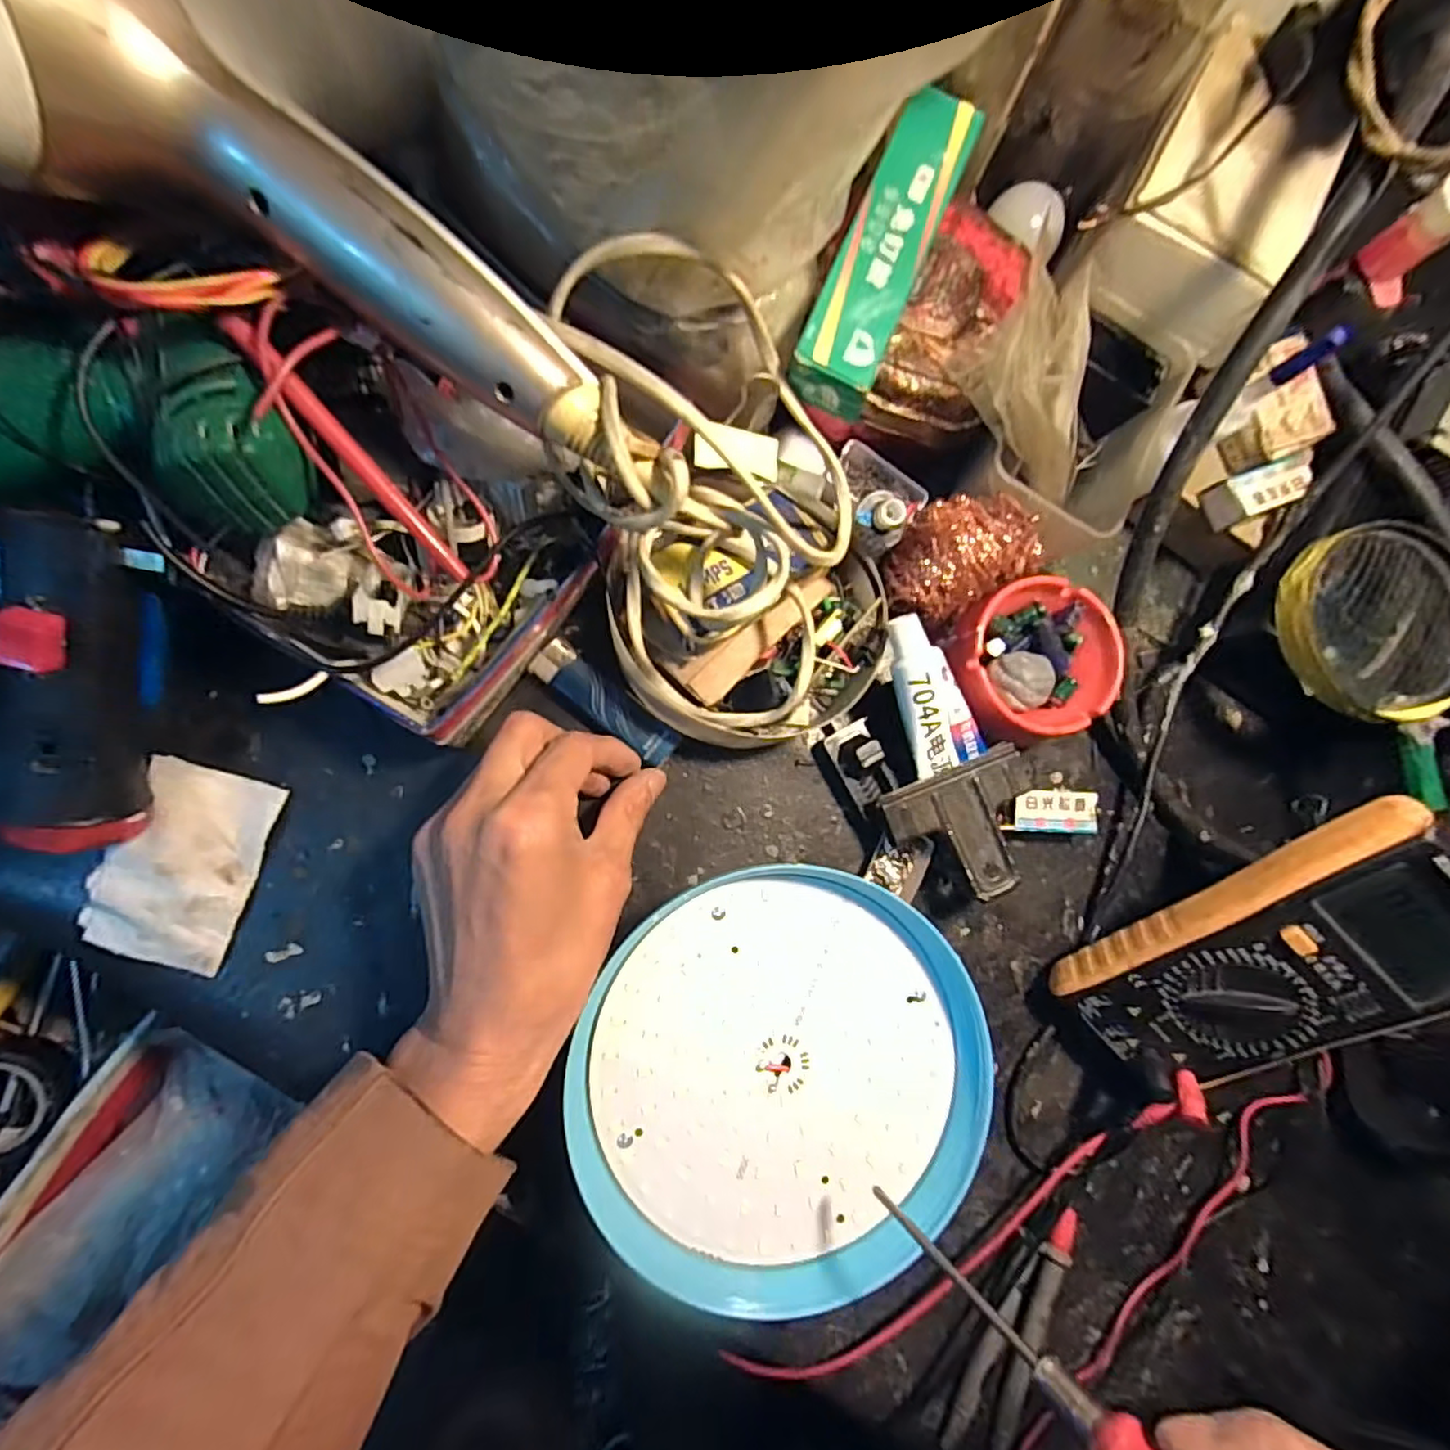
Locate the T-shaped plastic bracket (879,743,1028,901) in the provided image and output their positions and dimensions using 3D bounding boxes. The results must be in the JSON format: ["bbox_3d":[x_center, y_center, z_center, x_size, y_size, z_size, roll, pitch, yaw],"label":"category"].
[{"bbox_3d":[0.123,0.051,0.312,0.075,0.007,0.062,-23,82,-4],"label":"T-shaped plastic bracket"}]

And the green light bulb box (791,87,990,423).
[{"bbox_3d":[0.070,-0.208,0.277,0.036,0.020,0.143,23,84,-5],"label":"green light bulb box"}]

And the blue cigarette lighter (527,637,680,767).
[{"bbox_3d":[-0.060,-0.009,0.316,0.080,0.011,0.023,40,82,-3],"label":"blue cigarette lighter"}]

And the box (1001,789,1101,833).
[{"bbox_3d":[0.172,0.046,0.340,0.048,0.021,0.022,3,85,-7],"label":"box"}]

